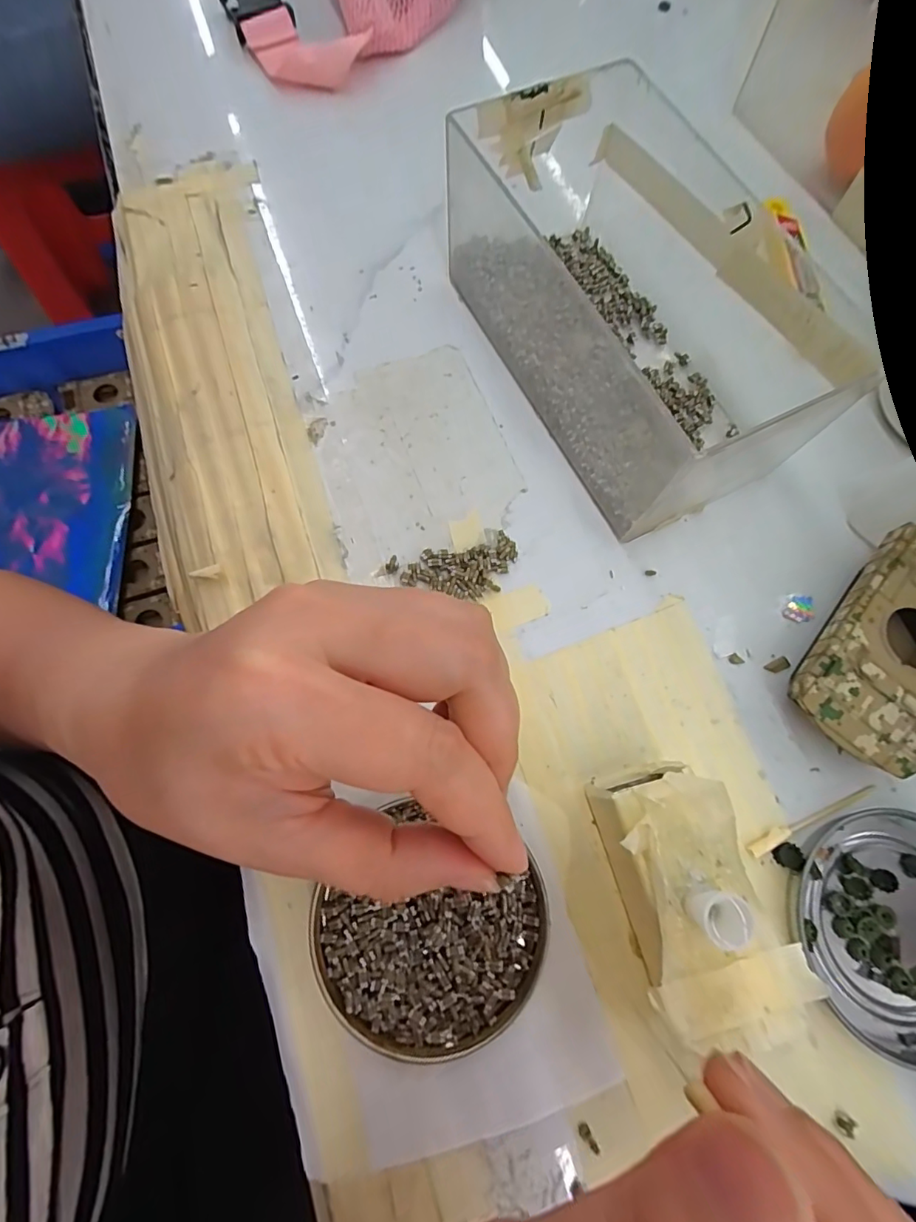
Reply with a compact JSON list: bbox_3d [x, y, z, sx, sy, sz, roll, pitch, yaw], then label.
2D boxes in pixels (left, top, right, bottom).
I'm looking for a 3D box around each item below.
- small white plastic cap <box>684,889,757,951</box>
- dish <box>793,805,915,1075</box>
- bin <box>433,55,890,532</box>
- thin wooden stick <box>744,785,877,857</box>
[{"bbox_3d":[0.076,0.089,0.151,0.012,0.018,0.014,28,73,7],"label":"small white plastic cap"},{"bbox_3d":[0.162,0.114,0.185,0.073,0.009,0.075,1,72,-2],"label":"dish"},{"bbox_3d":[0.073,-0.133,0.227,0.093,0.071,0.176,-28,75,-11],"label":"bin"},{"bbox_3d":[0.137,0.080,0.197,0.059,0.004,0.006,-22,74,-9],"label":"thin wooden stick"}]

